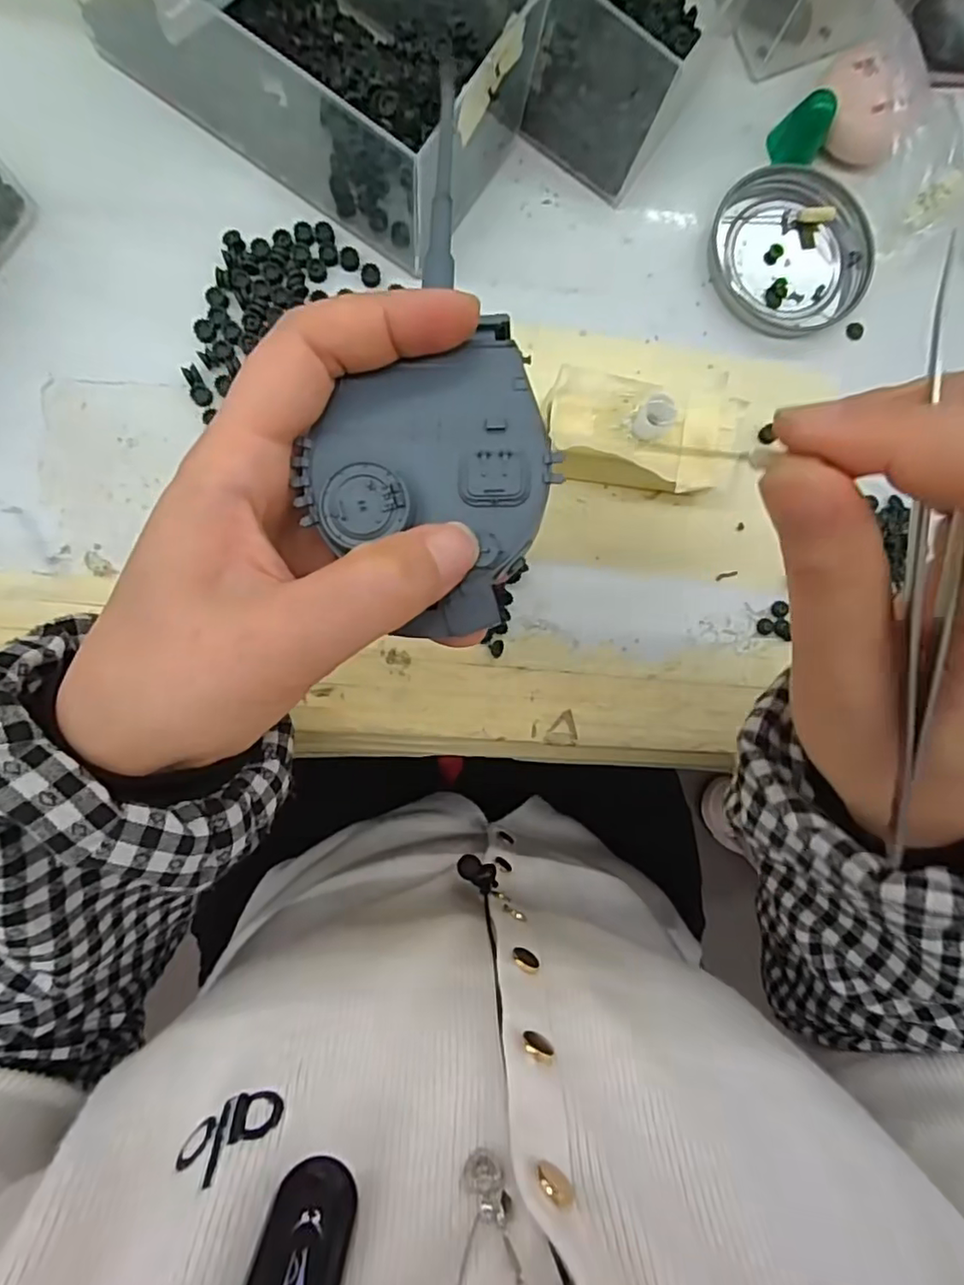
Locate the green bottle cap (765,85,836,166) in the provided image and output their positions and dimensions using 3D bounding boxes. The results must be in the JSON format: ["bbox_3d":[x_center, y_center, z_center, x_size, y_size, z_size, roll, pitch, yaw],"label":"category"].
[{"bbox_3d":[0.153,-0.243,0.286,0.021,0.025,0.016,7,89,-6],"label":"green bottle cap"}]

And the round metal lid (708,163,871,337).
[{"bbox_3d":[0.149,-0.191,0.294,0.075,0.008,0.079,0,90,-6],"label":"round metal lid"}]

